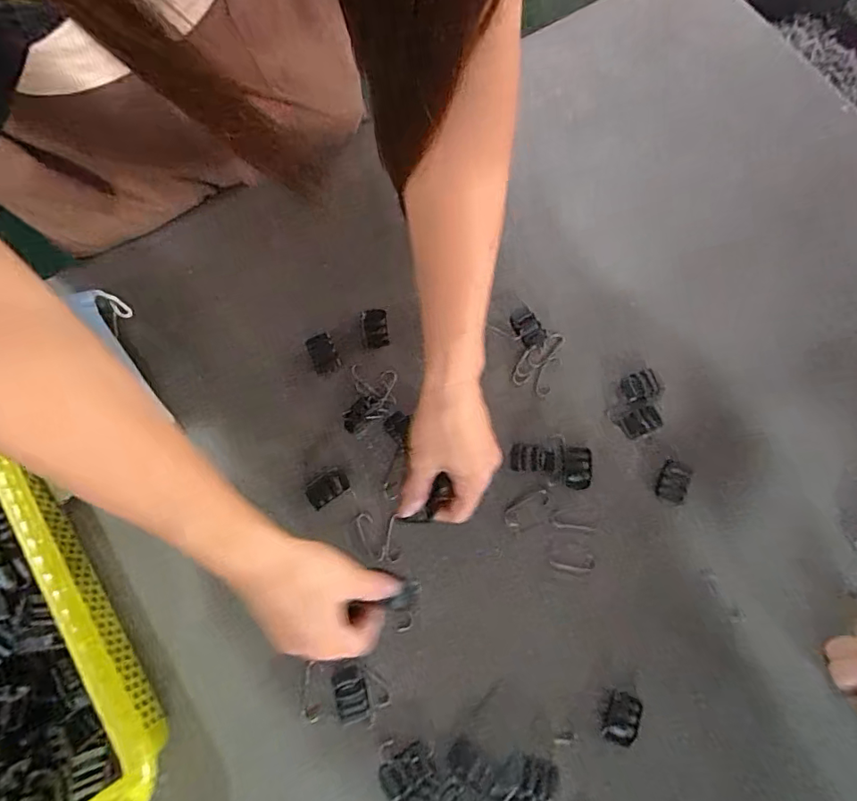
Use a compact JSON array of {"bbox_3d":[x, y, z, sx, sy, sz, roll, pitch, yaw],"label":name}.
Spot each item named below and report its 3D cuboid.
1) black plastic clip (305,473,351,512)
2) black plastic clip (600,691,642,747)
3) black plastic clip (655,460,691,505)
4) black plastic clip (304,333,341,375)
[{"bbox_3d":[-0.090,0.078,0.449,0.037,0.004,0.022,-35,78,-10],"label":"black plastic clip"},{"bbox_3d":[0.154,0.254,0.402,0.029,0.004,0.037,15,75,3],"label":"black plastic clip"},{"bbox_3d":[0.220,0.075,0.453,0.026,0.005,0.034,25,76,6],"label":"black plastic clip"},{"bbox_3d":[-0.100,-0.044,0.476,0.024,0.006,0.037,-21,76,-6],"label":"black plastic clip"}]

